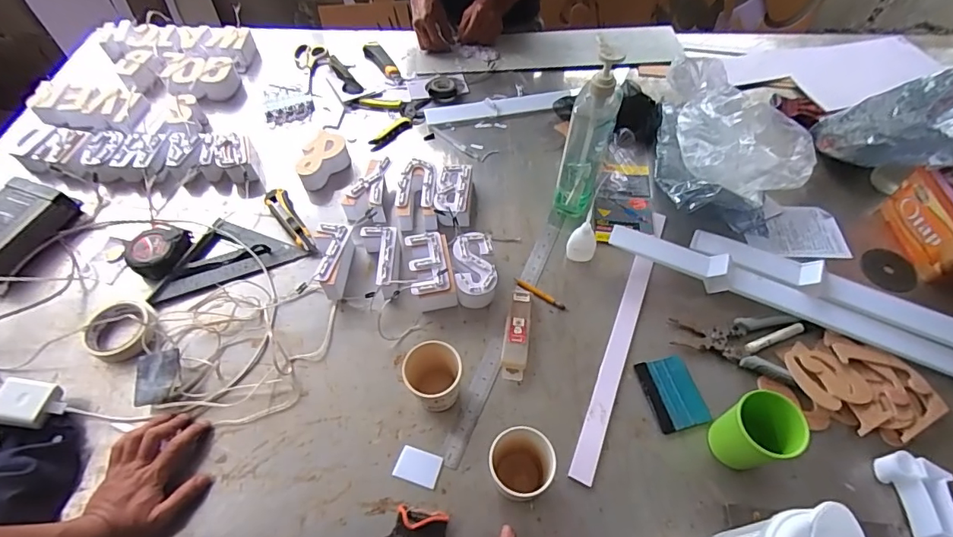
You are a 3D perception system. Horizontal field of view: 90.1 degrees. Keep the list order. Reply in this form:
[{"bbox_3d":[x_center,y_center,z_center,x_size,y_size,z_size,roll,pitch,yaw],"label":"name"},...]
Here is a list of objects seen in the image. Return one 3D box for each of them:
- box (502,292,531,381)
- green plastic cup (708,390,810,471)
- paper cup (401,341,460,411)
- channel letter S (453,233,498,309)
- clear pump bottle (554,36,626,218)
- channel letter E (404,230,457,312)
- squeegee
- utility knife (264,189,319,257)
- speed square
[{"bbox_3d":[0.059,0.095,0.696,0.036,0.016,0.136,6,56,4],"label":"box"},{"bbox_3d":[0.330,0.200,0.569,0.070,0.102,0.076,-23,59,-14],"label":"green plastic cup"},{"bbox_3d":[-0.056,0.146,0.621,0.070,0.079,0.072,-1,58,1],"label":"paper cup"},{"bbox_3d":[-0.004,0.001,0.737,0.065,0.045,0.116,-4,56,-3],"label":"channel letter S"},{"bbox_3d":[0.168,-0.194,0.724,0.062,0.288,0.089,15,57,10],"label":"clear pump bottle"},{"bbox_3d":[-0.072,0.002,0.739,0.066,0.054,0.119,-9,56,-6],"label":"channel letter E"},{"bbox_3d":[0.268,0.171,0.652,0.073,0.010,0.094,-13,57,-8],"label":"squeegee"},{"bbox_3d":[-0.317,-0.080,0.812,0.037,0.025,0.171,-29,61,-18],"label":"utility knife"},{"bbox_3d":[-0.409,-0.025,0.782,0.234,0.018,0.123,-16,57,-10],"label":"speed square"}]

